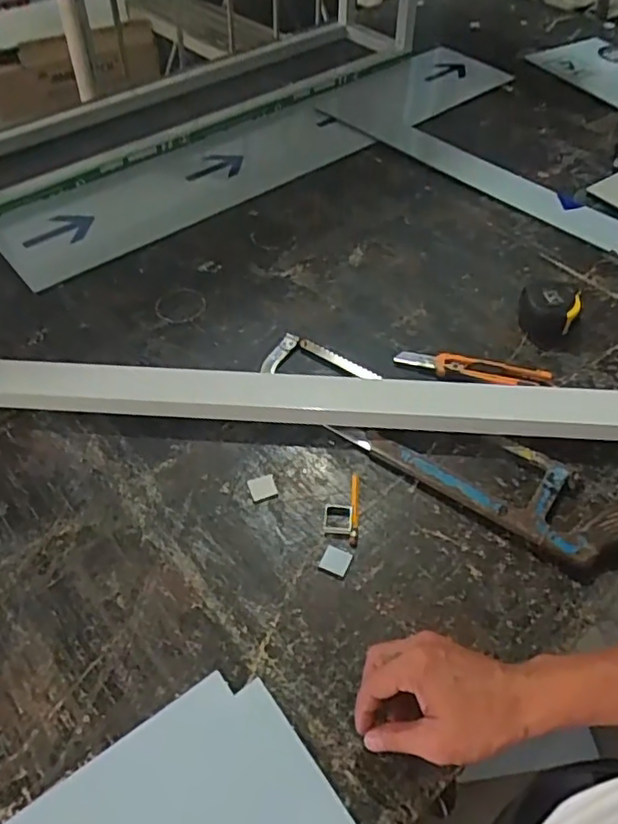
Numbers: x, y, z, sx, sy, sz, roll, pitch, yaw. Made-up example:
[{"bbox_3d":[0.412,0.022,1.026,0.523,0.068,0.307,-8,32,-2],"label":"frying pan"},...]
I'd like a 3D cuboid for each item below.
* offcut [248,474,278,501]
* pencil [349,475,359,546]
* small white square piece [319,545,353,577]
[{"bbox_3d":[-0.048,0.078,0.642,0.027,0.004,0.028,-15,52,-10],"label":"offcut"},{"bbox_3d":[0.046,0.096,0.620,0.009,0.006,0.082,3,51,4],"label":"pencil"},{"bbox_3d":[0.026,0.141,0.587,0.026,0.004,0.025,16,53,14],"label":"small white square piece"}]

